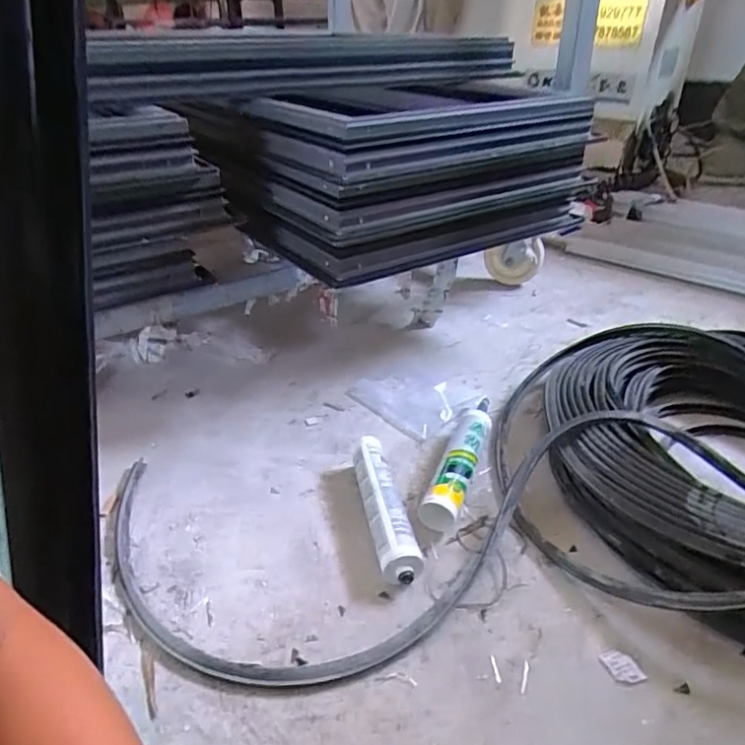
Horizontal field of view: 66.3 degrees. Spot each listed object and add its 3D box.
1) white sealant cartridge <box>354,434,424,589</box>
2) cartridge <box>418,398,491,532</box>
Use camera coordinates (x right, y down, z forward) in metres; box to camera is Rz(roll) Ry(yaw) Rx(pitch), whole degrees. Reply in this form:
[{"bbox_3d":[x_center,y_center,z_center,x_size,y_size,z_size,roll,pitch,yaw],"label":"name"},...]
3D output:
[{"bbox_3d":[0.011,0.171,0.733,0.053,0.054,0.229,-9,33,-11],"label":"white sealant cartridge"},{"bbox_3d":[0.136,0.115,0.831,0.053,0.050,0.286,13,34,21],"label":"cartridge"}]

